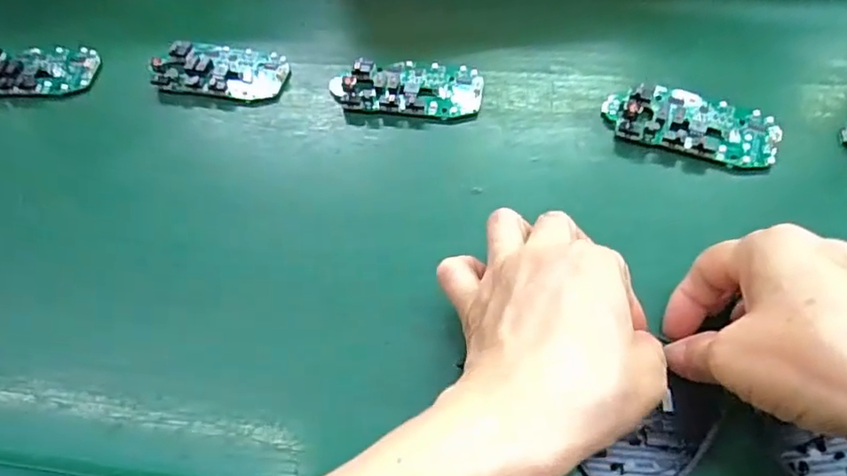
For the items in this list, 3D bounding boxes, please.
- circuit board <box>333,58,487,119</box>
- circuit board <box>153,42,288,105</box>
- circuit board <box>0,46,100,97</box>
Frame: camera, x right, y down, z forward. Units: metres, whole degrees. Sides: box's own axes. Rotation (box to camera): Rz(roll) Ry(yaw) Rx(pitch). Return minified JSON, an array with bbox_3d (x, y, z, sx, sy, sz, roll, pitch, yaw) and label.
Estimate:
[{"bbox_3d":[-0.011,-0.099,0.384,0.097,0.014,0.044,2,63,10],"label":"circuit board"},{"bbox_3d":[-0.137,-0.116,0.406,0.087,0.012,0.045,6,63,12],"label":"circuit board"},{"bbox_3d":[-0.274,-0.118,0.420,0.085,0.019,0.040,-4,62,7],"label":"circuit board"}]

